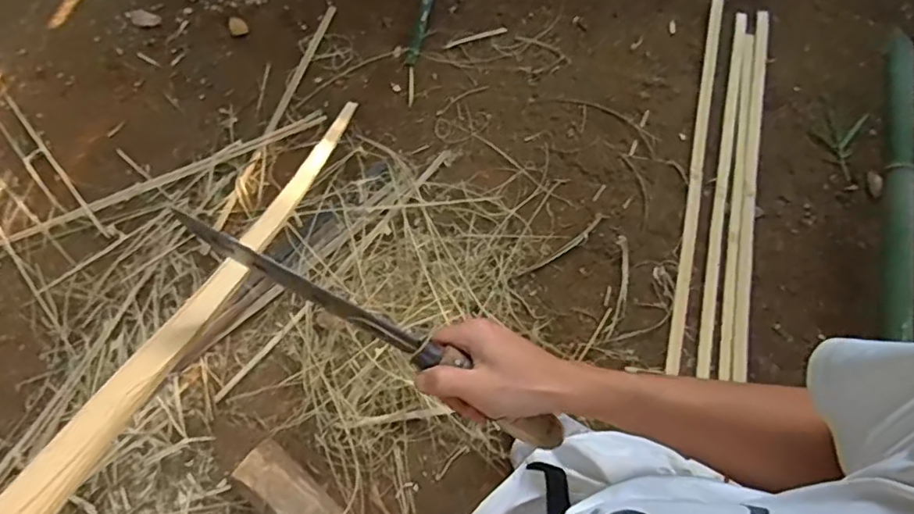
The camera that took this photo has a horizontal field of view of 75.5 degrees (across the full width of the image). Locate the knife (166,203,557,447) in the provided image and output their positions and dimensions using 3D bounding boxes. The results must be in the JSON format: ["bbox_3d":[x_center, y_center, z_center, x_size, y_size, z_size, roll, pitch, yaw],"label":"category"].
[{"bbox_3d":[-0.055,0.066,0.477,0.365,0.030,0.031,34,75,-13],"label":"knife"}]

